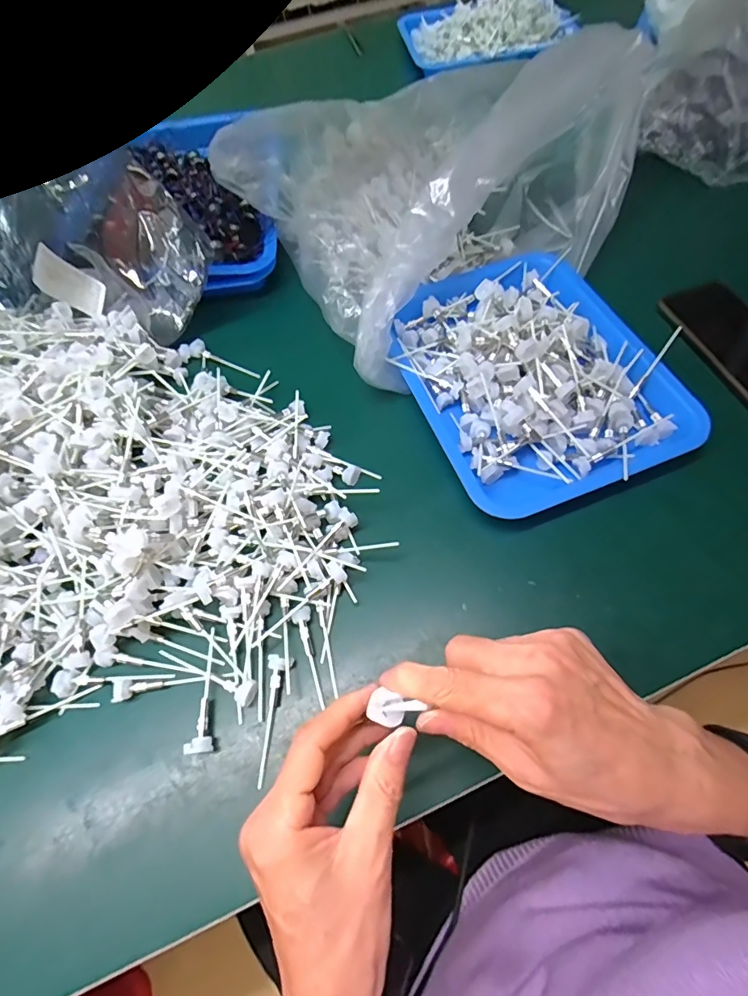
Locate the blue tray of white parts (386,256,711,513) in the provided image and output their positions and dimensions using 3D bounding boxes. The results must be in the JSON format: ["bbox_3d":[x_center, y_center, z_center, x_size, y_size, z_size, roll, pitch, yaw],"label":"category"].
[{"bbox_3d":[0.142,-0.132,0.445,0.223,0.051,0.286,-20,63,-7],"label":"blue tray of white parts"}]

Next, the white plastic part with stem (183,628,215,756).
[{"bbox_3d":[-0.127,0.141,0.349,0.017,0.015,0.085,-8,62,0],"label":"white plastic part with stem"}]

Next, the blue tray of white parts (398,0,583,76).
[{"bbox_3d":[0.188,-0.798,0.783,0.271,0.064,0.188,-2,62,3],"label":"blue tray of white parts"}]

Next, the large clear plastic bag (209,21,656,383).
[{"bbox_3d":[0.051,-0.374,0.494,0.369,0.147,0.391,-29,63,-11],"label":"large clear plastic bag"}]

